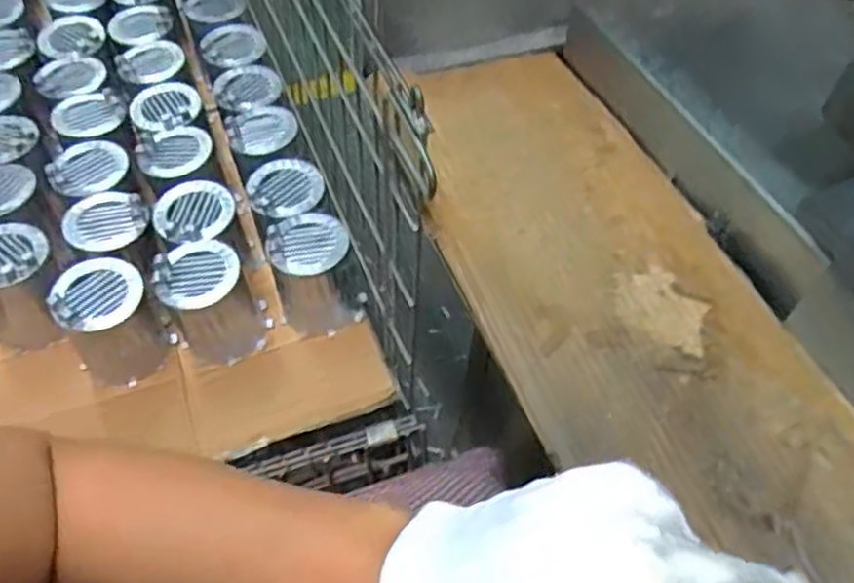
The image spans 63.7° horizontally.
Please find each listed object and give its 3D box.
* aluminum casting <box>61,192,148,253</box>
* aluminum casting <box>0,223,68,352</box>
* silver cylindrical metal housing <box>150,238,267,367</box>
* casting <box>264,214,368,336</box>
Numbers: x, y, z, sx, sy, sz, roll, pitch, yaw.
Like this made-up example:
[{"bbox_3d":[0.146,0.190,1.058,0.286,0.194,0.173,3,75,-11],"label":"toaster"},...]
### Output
[{"bbox_3d":[-0.356,-0.079,0.764,0.086,0.022,0.070,-22,57,-18],"label":"aluminum casting"},{"bbox_3d":[-0.450,-0.003,0.768,0.091,0.127,0.084,-32,61,-23],"label":"aluminum casting"},{"bbox_3d":[-0.237,0.013,0.753,0.086,0.118,0.085,1,53,-1],"label":"silver cylindrical metal housing"},{"bbox_3d":[-0.125,-0.018,0.781,0.099,0.117,0.091,-10,54,-9],"label":"casting"}]

